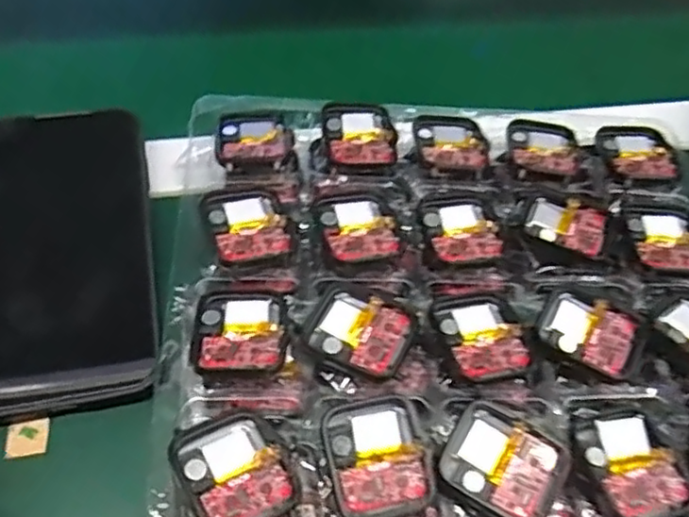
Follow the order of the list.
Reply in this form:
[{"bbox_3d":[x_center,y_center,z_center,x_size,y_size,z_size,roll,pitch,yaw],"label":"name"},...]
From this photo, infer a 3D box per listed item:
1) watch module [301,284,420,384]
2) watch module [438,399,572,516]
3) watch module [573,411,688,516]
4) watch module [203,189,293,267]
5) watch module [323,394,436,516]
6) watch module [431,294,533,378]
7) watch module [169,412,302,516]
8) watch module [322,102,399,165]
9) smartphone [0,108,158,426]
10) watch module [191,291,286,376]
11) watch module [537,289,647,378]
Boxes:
[{"bbox_3d":[0.007,0.029,0.271,0.042,0.004,0.034,22,55,10],"label":"watch module"},{"bbox_3d":[0.060,0.077,0.244,0.042,0.007,0.034,27,56,14],"label":"watch module"},{"bbox_3d":[0.109,0.077,0.245,0.036,0.005,0.042,-10,56,-12],"label":"watch module"},{"bbox_3d":[-0.043,-0.014,0.294,0.033,0.015,0.038,-15,57,-15],"label":"watch module"},{"bbox_3d":[0.012,0.072,0.240,0.036,0.010,0.041,-8,56,-11],"label":"watch module"},{"bbox_3d":[0.058,0.033,0.275,0.034,0.008,0.038,-11,56,-13],"label":"watch module"},{"bbox_3d":[-0.039,0.075,0.231,0.036,0.009,0.042,-28,61,-23],"label":"watch module"},{"bbox_3d":[0.008,-0.065,0.336,0.036,0.008,0.040,-1,55,-6],"label":"watch module"},{"bbox_3d":[-0.131,-0.007,0.297,0.076,0.017,0.153,-7,55,-10],"label":"smartphone"},{"bbox_3d":[-0.043,0.030,0.265,0.036,0.008,0.039,2,54,-4],"label":"watch module"},{"bbox_3d":[0.106,0.031,0.279,0.042,0.005,0.032,22,55,10],"label":"watch module"}]

